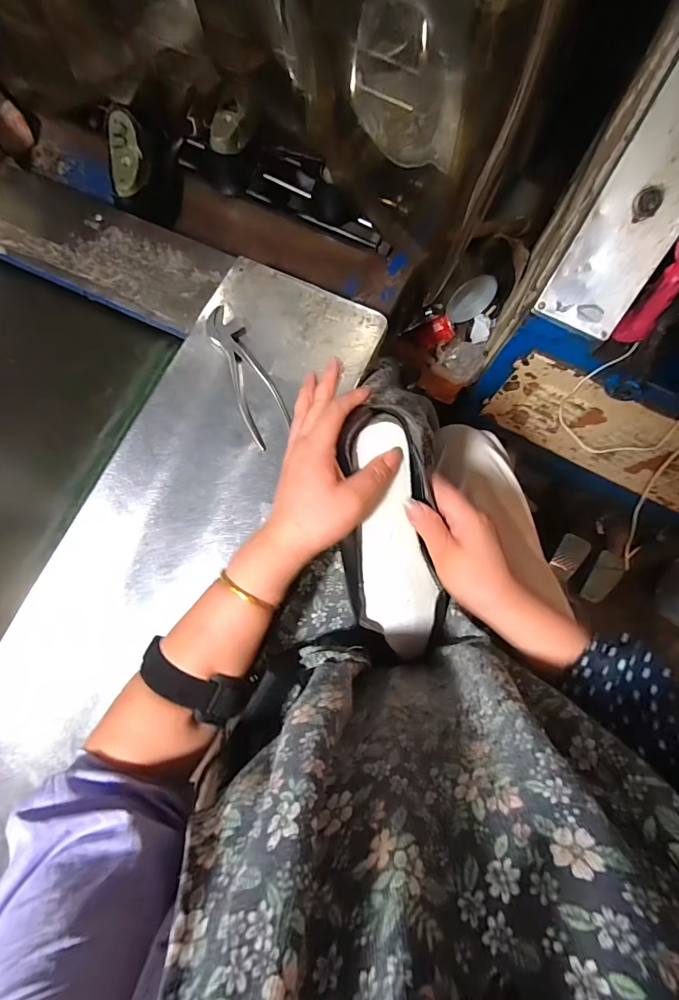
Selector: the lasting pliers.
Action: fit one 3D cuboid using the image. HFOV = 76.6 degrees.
[{"bbox_3d":[-0.118,-0.159,0.533,0.053,0.015,0.189,-28,81,-5],"label":"lasting pliers"}]

